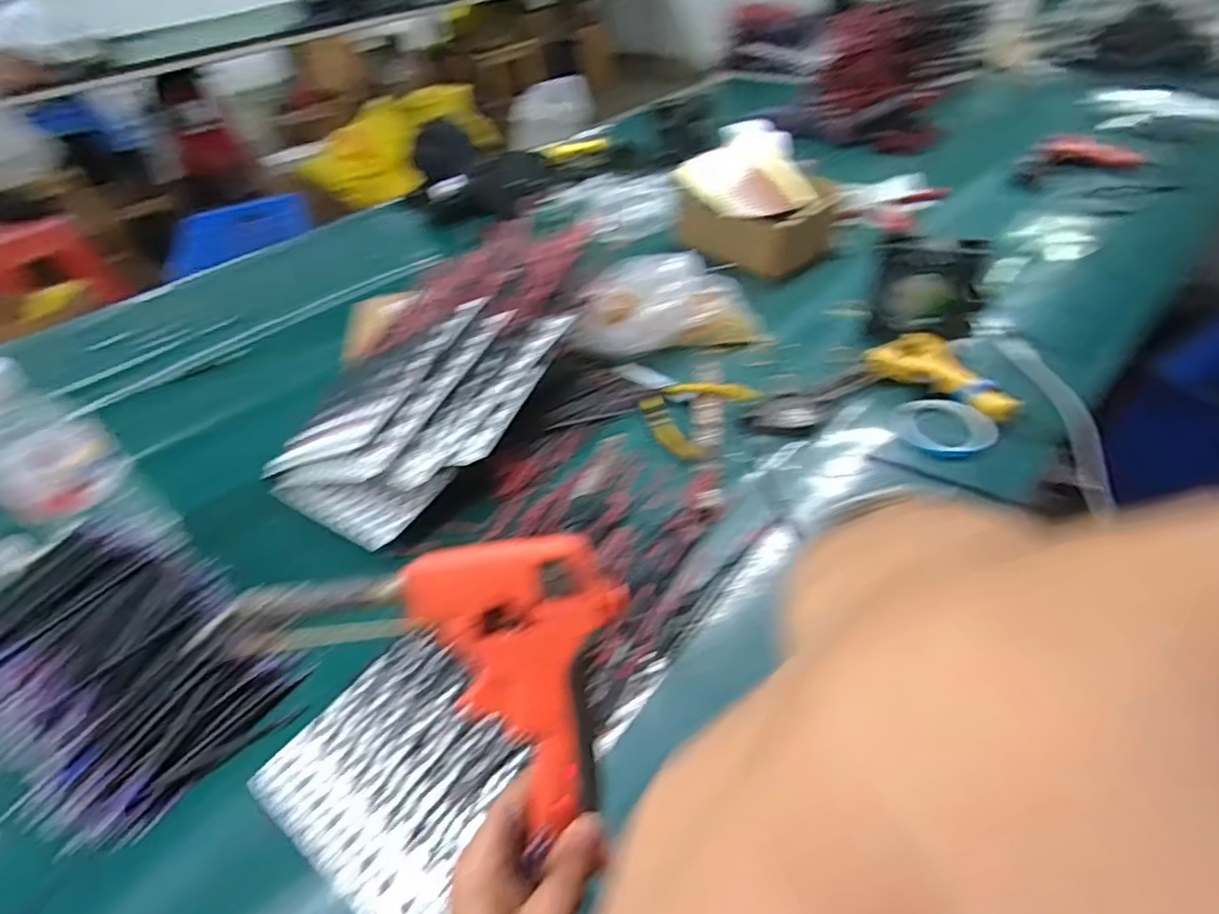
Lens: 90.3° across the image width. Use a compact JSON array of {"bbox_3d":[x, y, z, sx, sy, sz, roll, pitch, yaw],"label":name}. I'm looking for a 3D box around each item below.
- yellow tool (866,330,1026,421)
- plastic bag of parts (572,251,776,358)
[{"bbox_3d":[0.385,-0.097,0.692,0.160,0.027,0.085,32,56,32],"label":"yellow tool"},{"bbox_3d":[0.074,-0.194,0.758,0.247,0.098,0.103,-6,44,-19],"label":"plastic bag of parts"}]

